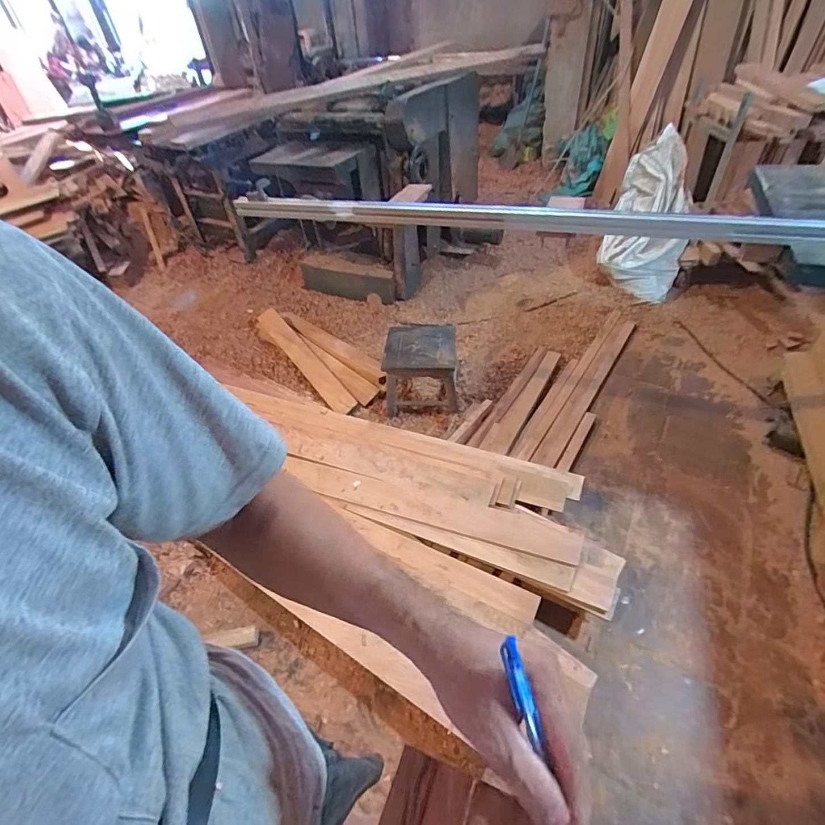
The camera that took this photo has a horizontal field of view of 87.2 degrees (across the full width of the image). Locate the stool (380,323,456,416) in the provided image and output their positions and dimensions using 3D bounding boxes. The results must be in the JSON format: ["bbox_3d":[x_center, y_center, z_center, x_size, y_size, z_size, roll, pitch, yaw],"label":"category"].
[{"bbox_3d":[0.036,-0.192,1.840,0.307,0.267,0.301,-3,45,4],"label":"stool"}]

